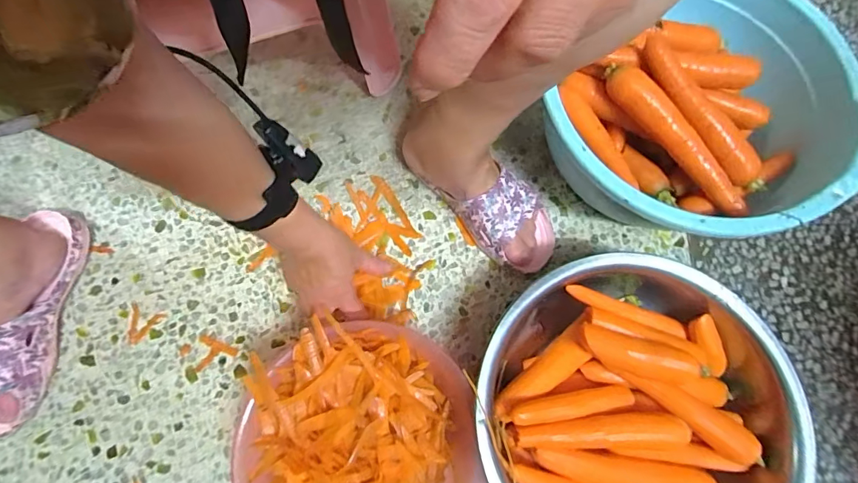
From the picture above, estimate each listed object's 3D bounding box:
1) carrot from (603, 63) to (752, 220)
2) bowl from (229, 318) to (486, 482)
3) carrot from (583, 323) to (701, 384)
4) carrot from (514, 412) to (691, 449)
[{"bbox_3d":[0.287,-0.118,0.505,0.037,0.039,0.215,-43,91,-14],"label":"carrot"},{"bbox_3d":[-0.069,0.226,0.473,0.243,0.104,0.244,1,73,-2],"label":"bowl"},{"bbox_3d":[0.225,0.125,0.470,0.117,0.046,0.038,16,73,3],"label":"carrot"},{"bbox_3d":[0.187,0.202,0.458,0.187,0.029,0.036,0,71,-2],"label":"carrot"}]

